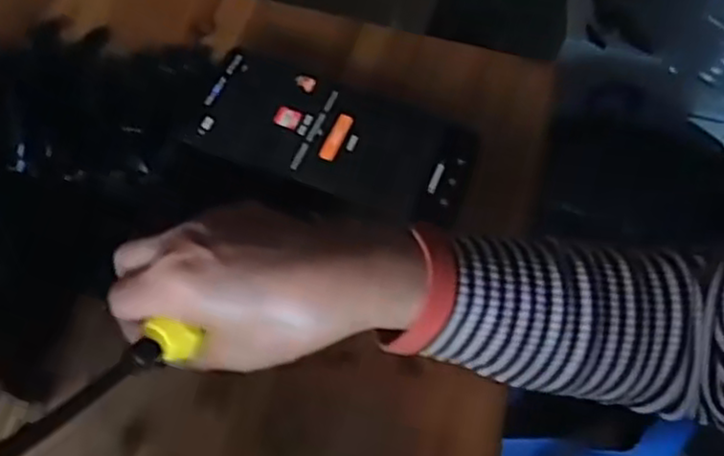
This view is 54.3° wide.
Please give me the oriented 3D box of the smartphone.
[{"bbox_3d":[-0.018,-0.054,0.408,0.164,0.014,0.077,20,60,9],"label":"smartphone"}]

